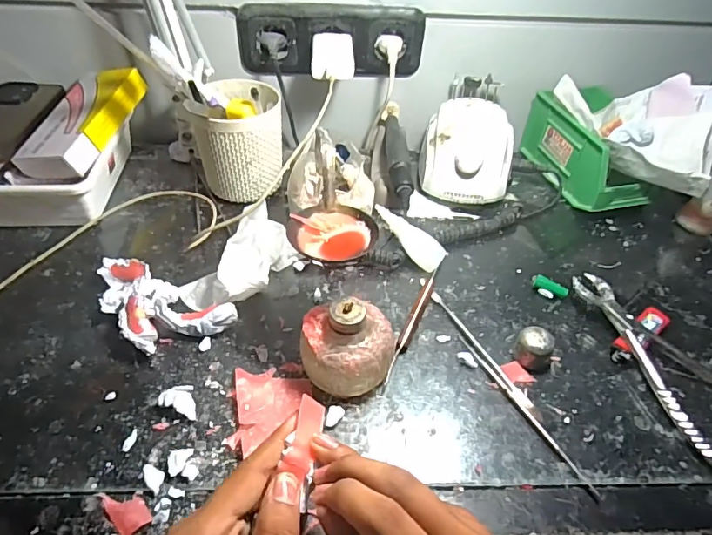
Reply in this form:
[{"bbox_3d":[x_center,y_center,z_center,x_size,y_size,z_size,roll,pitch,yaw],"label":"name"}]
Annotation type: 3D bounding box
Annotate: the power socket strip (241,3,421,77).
[{"bbox_3d":[-0.029,-0.274,0.590,0.221,0.078,0.032,-2,46,-6],"label":"power socket strip"}]

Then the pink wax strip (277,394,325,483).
[{"bbox_3d":[-0.030,0.100,0.288,0.016,0.009,0.044,11,50,7],"label":"pink wax strip"}]

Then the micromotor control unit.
[{"bbox_3d":[0.134,-0.141,0.593,0.109,0.078,0.138,11,46,7],"label":"micromotor control unit"}]

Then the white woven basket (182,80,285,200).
[{"bbox_3d":[-0.132,-0.146,0.561,0.091,0.112,0.102,-6,47,-10],"label":"white woven basket"}]

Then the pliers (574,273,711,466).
[{"bbox_3d":[0.276,0.078,0.430,0.074,0.024,0.192,-12,48,-16],"label":"pliers"}]

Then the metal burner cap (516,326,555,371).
[{"bbox_3d":[0.157,0.071,0.425,0.031,0.031,0.025,30,51,23],"label":"metal burner cap"}]

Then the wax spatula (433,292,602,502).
[{"bbox_3d":[0.127,0.095,0.414,0.014,0.008,0.211,-17,49,-19],"label":"wax spatula"}]

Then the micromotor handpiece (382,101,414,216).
[{"bbox_3d":[0.050,-0.141,0.590,0.024,0.029,0.191,1,46,-4],"label":"micromotor handpiece"}]

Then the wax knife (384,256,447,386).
[{"bbox_3d":[0.057,0.042,0.457,0.010,0.016,0.163,19,48,14],"label":"wax knife"}]

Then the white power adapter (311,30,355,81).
[{"bbox_3d":[-0.026,-0.244,0.563,0.049,0.028,0.080,1,46,-3],"label":"white power adapter"}]

